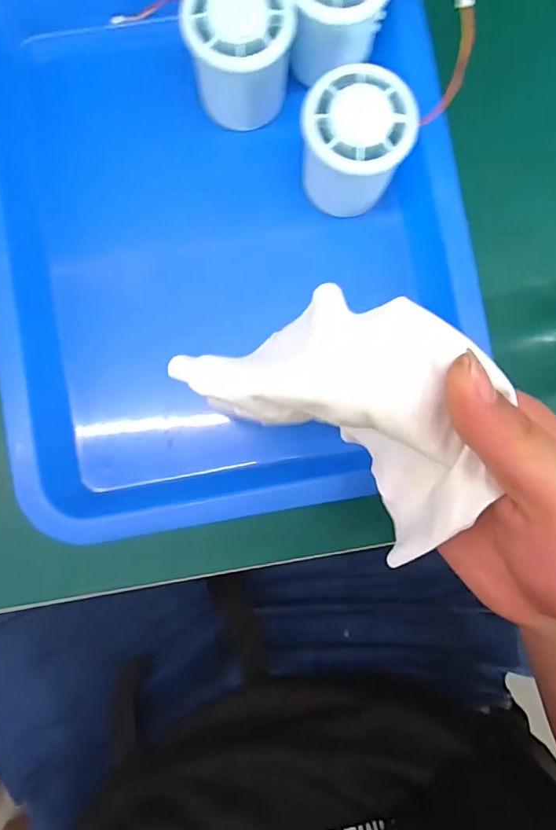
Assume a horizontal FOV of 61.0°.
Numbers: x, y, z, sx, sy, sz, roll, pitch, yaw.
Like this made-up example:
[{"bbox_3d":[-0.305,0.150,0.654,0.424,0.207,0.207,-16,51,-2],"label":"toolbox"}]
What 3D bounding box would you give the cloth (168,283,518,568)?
[{"bbox_3d":[0.031,-0.004,0.186,0.114,0.057,0.072,40,86,1],"label":"cloth"}]

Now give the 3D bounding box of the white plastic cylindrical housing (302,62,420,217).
[{"bbox_3d":[0.041,-0.146,0.262,0.056,0.051,0.057,0,86,-1],"label":"white plastic cylindrical housing"}]

